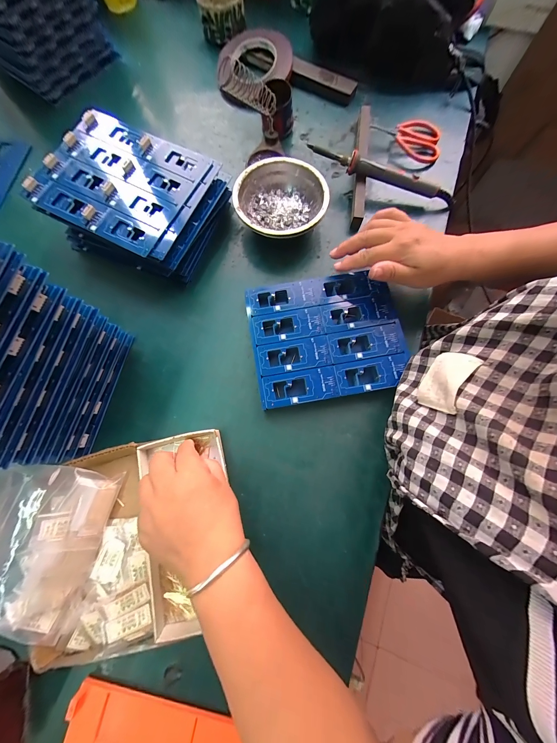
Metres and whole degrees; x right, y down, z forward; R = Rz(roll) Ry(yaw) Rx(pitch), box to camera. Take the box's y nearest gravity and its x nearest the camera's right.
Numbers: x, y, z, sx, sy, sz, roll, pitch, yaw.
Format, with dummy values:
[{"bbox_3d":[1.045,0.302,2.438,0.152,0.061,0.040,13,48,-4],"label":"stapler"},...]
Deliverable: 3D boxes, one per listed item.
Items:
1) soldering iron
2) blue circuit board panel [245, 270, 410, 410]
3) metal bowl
[{"bbox_3d":[0.151,-0.284,0.358,0.219,0.042,0.015,13,77,4],"label":"soldering iron"},{"bbox_3d":[0.061,-0.052,0.318,0.189,0.011,0.167,-10,76,-2],"label":"blue circuit board panel"},{"bbox_3d":[0.003,-0.234,0.356,0.125,0.054,0.118,0,76,1],"label":"metal bowl"}]

